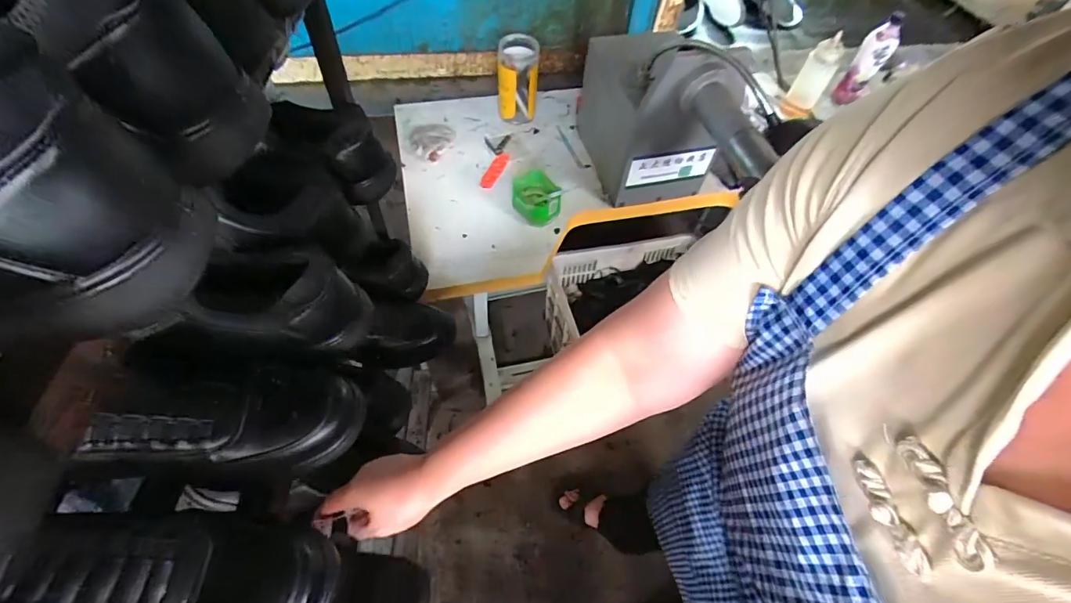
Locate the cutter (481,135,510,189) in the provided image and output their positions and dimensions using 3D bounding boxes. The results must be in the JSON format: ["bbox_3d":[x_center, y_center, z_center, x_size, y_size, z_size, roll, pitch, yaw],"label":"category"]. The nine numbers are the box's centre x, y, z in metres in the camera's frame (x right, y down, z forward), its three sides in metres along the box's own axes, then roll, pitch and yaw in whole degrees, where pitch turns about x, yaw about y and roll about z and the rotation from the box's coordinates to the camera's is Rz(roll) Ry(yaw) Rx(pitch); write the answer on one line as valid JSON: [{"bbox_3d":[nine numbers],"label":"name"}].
[{"bbox_3d":[-0.086,-0.308,0.973,0.053,0.019,0.171,3,55,-2],"label":"cutter"}]

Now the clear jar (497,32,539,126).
[{"bbox_3d":[-0.039,-0.478,0.995,0.085,0.171,0.066,0,55,-5],"label":"clear jar"}]

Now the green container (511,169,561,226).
[{"bbox_3d":[0.000,-0.196,0.879,0.090,0.072,0.109,0,55,-4],"label":"green container"}]

